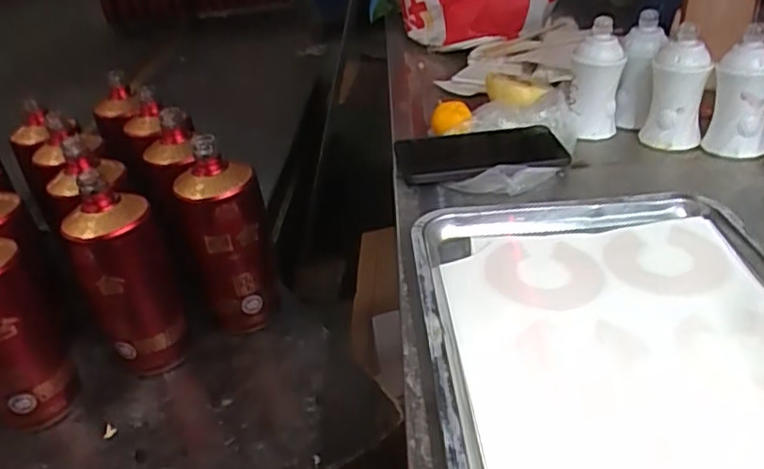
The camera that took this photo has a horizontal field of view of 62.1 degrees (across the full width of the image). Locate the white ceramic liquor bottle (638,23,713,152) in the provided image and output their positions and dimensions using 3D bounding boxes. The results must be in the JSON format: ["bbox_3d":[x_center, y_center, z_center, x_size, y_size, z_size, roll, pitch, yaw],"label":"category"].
[{"bbox_3d":[0.295,-0.142,0.636,0.056,0.104,0.045,12,36,23],"label":"white ceramic liquor bottle"}]

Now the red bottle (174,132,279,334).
[{"bbox_3d":[-0.151,0.009,0.637,0.080,0.199,0.065,-13,31,-6],"label":"red bottle"}]

